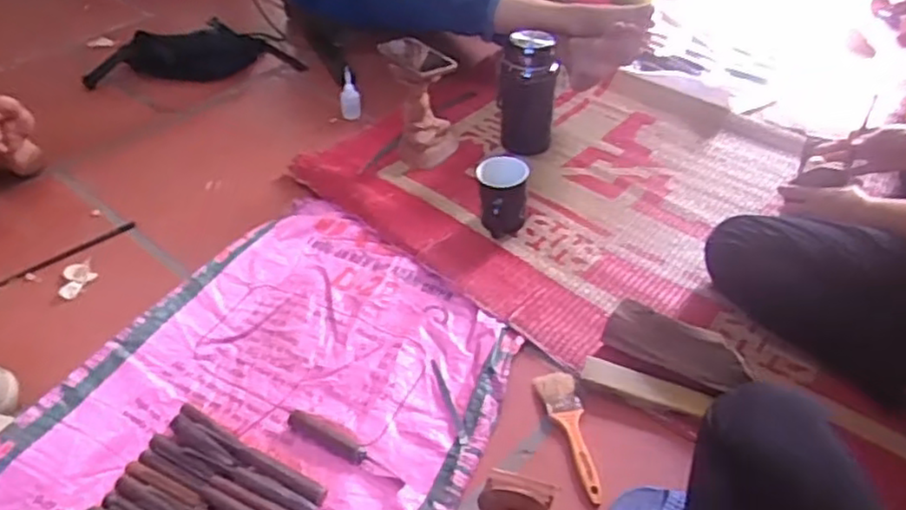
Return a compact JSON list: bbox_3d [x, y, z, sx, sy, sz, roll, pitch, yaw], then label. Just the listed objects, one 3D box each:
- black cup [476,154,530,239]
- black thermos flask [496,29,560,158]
[{"bbox_3d":[0.078,-0.091,1.109,0.079,0.110,0.083,-1,42,1],"label":"black cup"},{"bbox_3d":[0.135,-0.290,1.264,0.099,0.215,0.083,5,42,7],"label":"black thermos flask"}]

